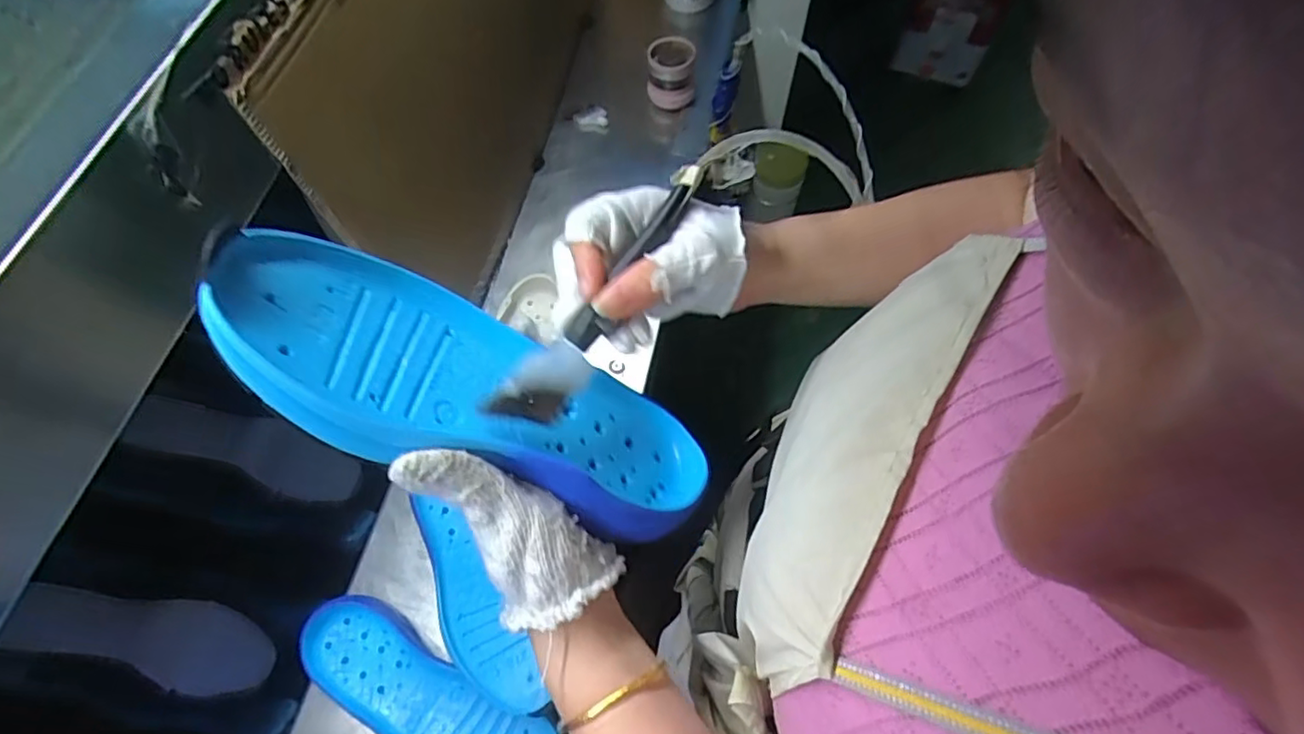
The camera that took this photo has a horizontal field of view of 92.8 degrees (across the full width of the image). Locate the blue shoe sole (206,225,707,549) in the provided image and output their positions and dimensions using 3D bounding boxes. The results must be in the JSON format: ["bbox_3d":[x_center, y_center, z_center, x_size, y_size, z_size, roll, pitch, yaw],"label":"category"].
[{"bbox_3d":[-0.078,0.014,0.308,0.243,0.035,0.093,27,58,-27],"label":"blue shoe sole"}]

